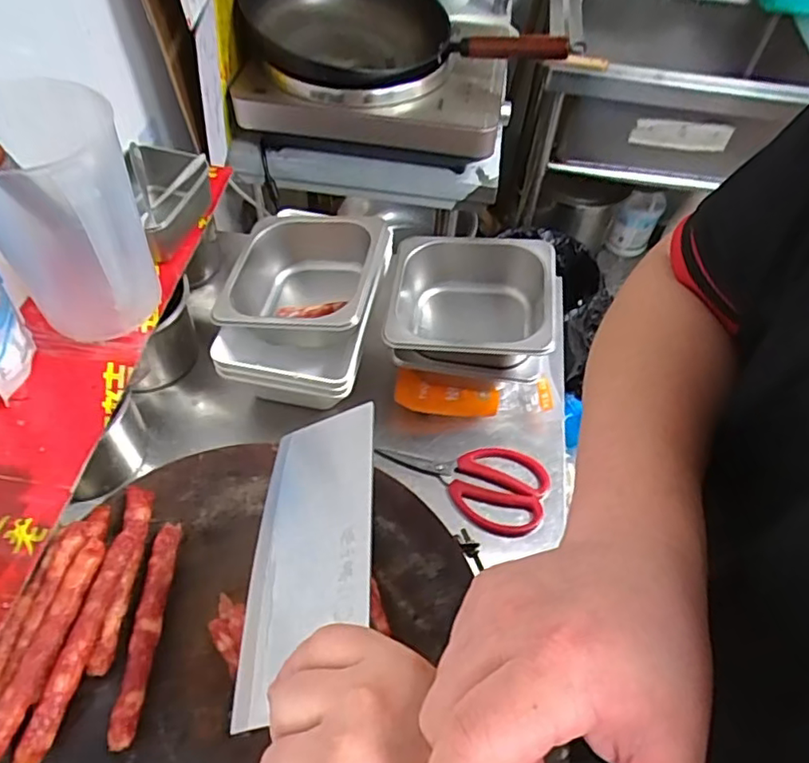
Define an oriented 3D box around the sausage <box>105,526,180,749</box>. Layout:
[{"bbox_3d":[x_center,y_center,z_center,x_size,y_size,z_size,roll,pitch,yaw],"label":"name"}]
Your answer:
[{"bbox_3d":[-0.198,0.186,0.472,0.019,0.011,0.162,1,54,-3],"label":"sausage"}]

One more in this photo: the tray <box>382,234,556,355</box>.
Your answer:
[{"bbox_3d":[0.073,-0.079,0.672,0.174,0.089,0.154,8,54,2],"label":"tray"}]

